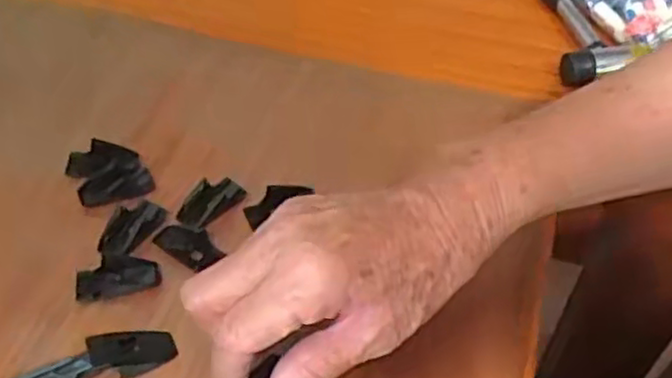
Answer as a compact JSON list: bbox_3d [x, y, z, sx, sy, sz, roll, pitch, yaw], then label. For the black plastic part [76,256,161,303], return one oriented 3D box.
[{"bbox_3d":[-0.114,0.046,0.369,0.041,0.006,0.023,-13,50,-15],"label":"black plastic part"}]

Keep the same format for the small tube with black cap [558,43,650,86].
[{"bbox_3d":[0.188,-0.087,0.494,0.064,0.022,0.021,-6,49,-8],"label":"small tube with black cap"}]

